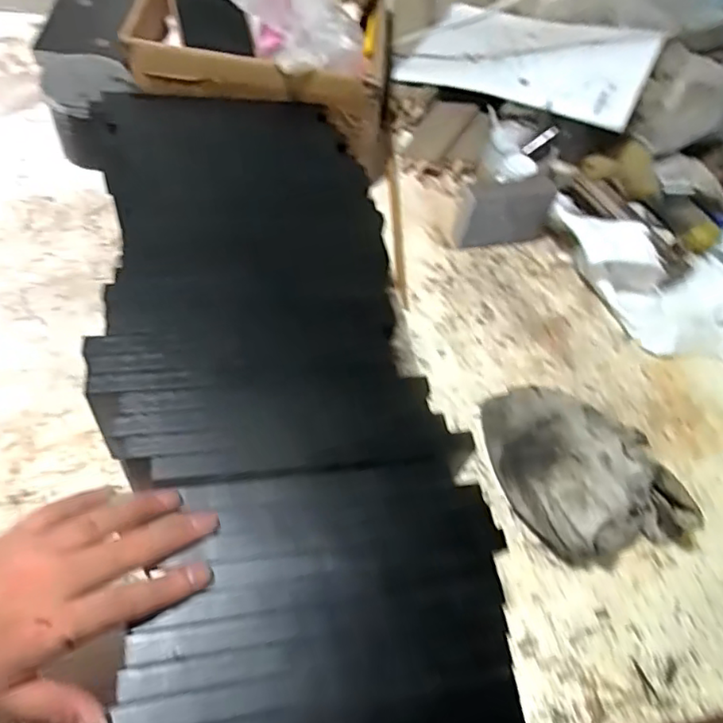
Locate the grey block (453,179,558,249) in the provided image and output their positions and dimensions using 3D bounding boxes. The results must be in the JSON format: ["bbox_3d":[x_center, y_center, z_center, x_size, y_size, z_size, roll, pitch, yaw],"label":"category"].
[{"bbox_3d":[0.154,-0.162,0.646,0.115,0.079,0.025,-13,60,-18],"label":"grey block"}]

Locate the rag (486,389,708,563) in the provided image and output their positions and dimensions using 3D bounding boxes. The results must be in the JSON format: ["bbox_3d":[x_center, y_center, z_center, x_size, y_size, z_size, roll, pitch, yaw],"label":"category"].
[{"bbox_3d":[0.186,0.080,0.488,0.147,0.073,0.152,-9,58,-18],"label":"rag"}]

